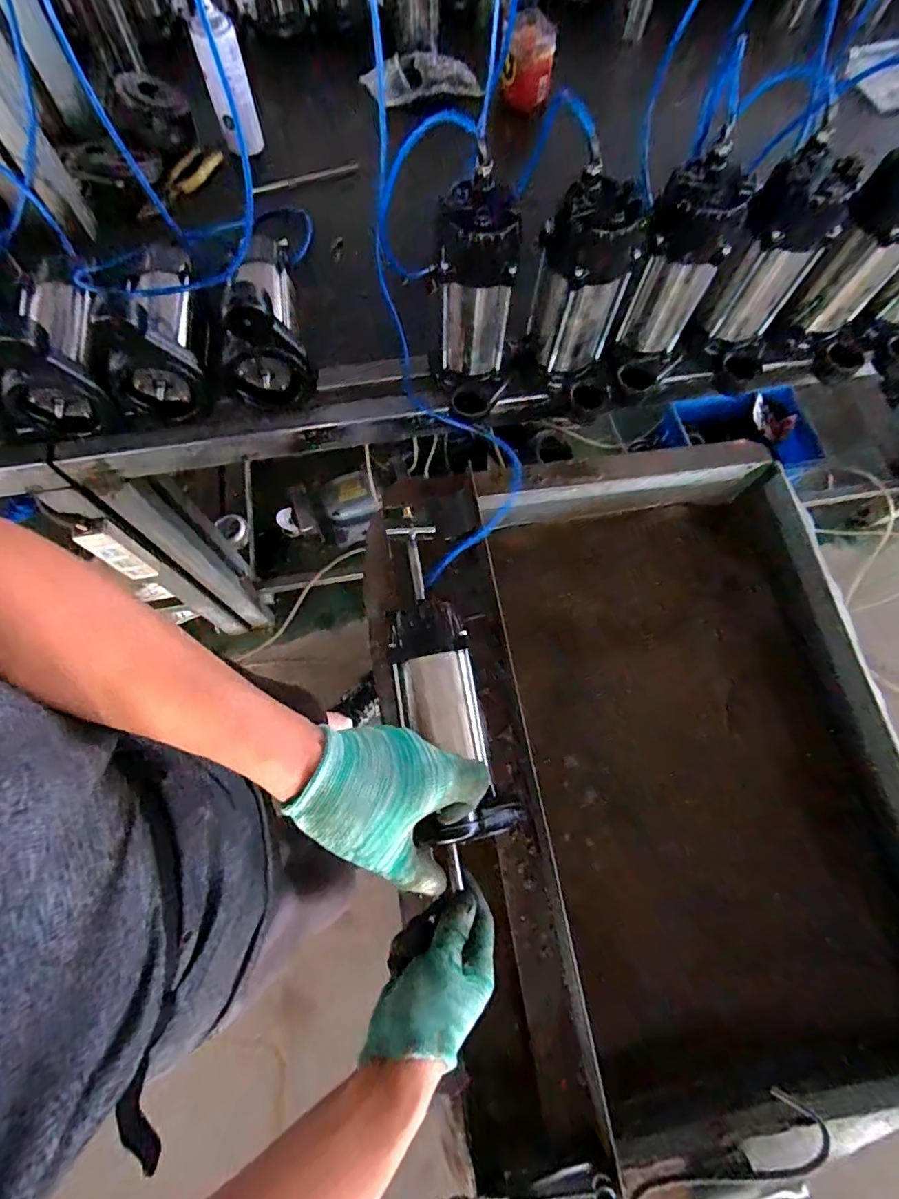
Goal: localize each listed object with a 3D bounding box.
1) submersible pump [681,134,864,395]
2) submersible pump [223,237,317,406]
[{"bbox_3d":[0.409,-0.400,0.673,0.121,0.267,0.130,-40,76,-13],"label":"submersible pump"},{"bbox_3d":[-0.256,-0.383,0.682,0.103,0.158,0.193,-15,72,-6],"label":"submersible pump"}]

